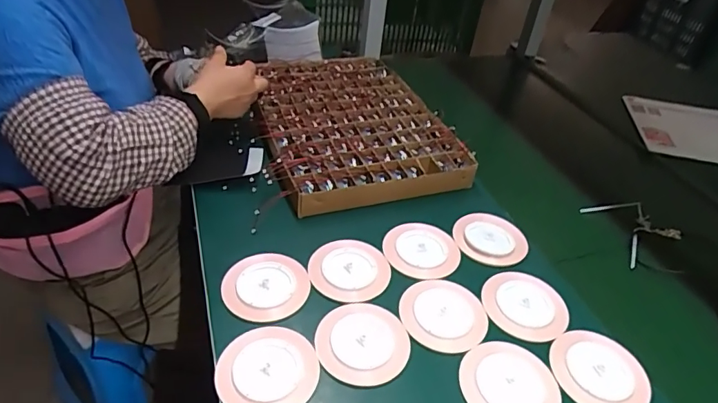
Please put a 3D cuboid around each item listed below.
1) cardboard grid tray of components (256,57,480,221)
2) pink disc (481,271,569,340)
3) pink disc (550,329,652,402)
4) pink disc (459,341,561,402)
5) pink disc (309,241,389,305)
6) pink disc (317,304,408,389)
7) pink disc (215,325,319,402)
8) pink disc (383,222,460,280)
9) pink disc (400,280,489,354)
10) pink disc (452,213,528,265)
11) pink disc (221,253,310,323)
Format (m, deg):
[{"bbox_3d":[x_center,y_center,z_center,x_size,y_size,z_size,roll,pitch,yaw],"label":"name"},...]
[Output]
[{"bbox_3d":[-0.023,-0.144,0.844,0.299,0.048,0.421,-9,41,-19],"label":"cardboard grid tray of components"},{"bbox_3d":[0.201,0.122,0.579,0.098,0.009,0.092,3,39,-2],"label":"pink disc"},{"bbox_3d":[0.257,0.181,0.513,0.094,0.012,0.097,3,39,-2],"label":"pink disc"},{"bbox_3d":[0.155,0.187,0.492,0.096,0.007,0.095,3,39,-2],"label":"pink disc"},{"bbox_3d":[-0.012,0.085,0.599,0.100,0.011,0.095,3,39,-2],"label":"pink disc"},{"bbox_3d":[0.005,0.150,0.520,0.097,0.009,0.096,3,39,-2],"label":"pink disc"},{"bbox_3d":[-0.091,0.169,0.486,0.096,0.006,0.100,3,39,-2],"label":"pink disc"},{"bbox_3d":[0.084,0.063,0.636,0.096,0.009,0.093,3,39,-2],"label":"pink disc"},{"bbox_3d":[0.099,0.128,0.558,0.098,0.008,0.093,3,39,-2],"label":"pink disc"},{"bbox_3d":[0.182,0.050,0.663,0.099,0.016,0.087,27,44,24],"label":"pink disc"},{"bbox_3d":[-0.111,0.098,0.566,0.098,0.007,0.093,3,39,-2],"label":"pink disc"}]

